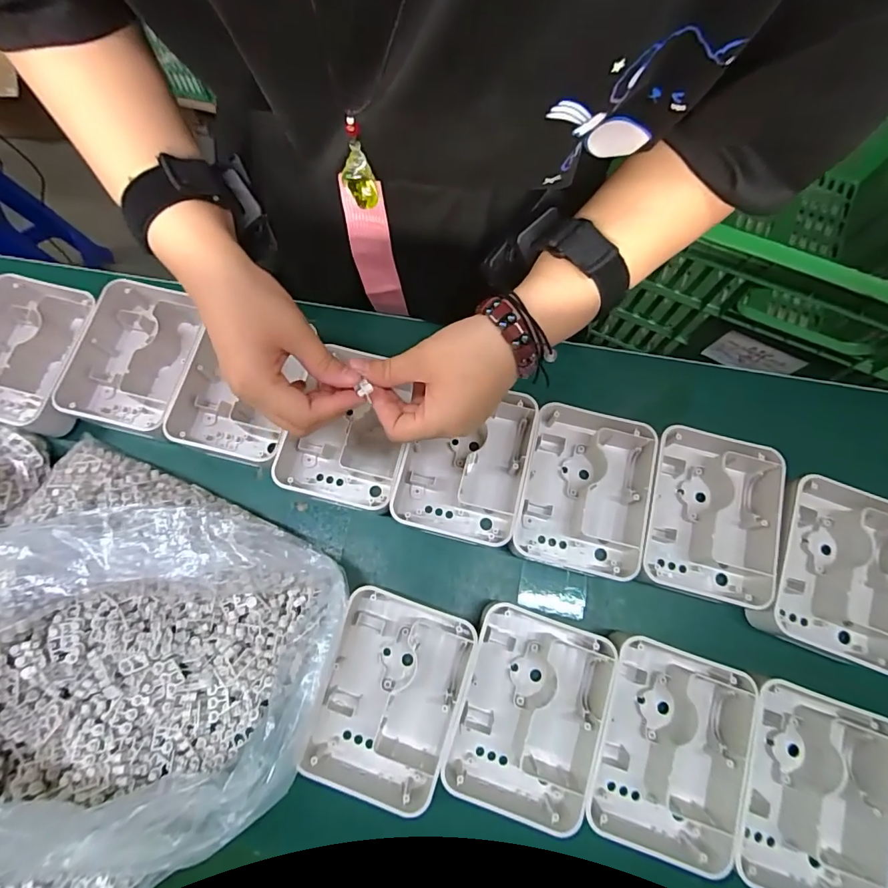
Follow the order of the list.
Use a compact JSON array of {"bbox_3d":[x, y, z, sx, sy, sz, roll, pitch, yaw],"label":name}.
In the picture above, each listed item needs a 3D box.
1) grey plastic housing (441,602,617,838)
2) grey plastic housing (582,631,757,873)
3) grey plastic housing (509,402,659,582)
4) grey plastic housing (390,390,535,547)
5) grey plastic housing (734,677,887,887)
[{"bbox_3d":[0.060,0.193,0.342,0.097,0.035,0.133,16,75,3],"label":"grey plastic housing"},{"bbox_3d":[0.155,0.214,0.335,0.098,0.038,0.134,19,75,4],"label":"grey plastic housing"},{"bbox_3d":[0.114,0.037,0.390,0.099,0.037,0.133,13,75,2],"label":"grey plastic housing"},{"bbox_3d":[0.018,0.013,0.395,0.098,0.040,0.128,13,75,2],"label":"grey plastic housing"},{"bbox_3d":[0.252,0.241,0.329,0.090,0.051,0.129,23,76,5],"label":"grey plastic housing"}]

